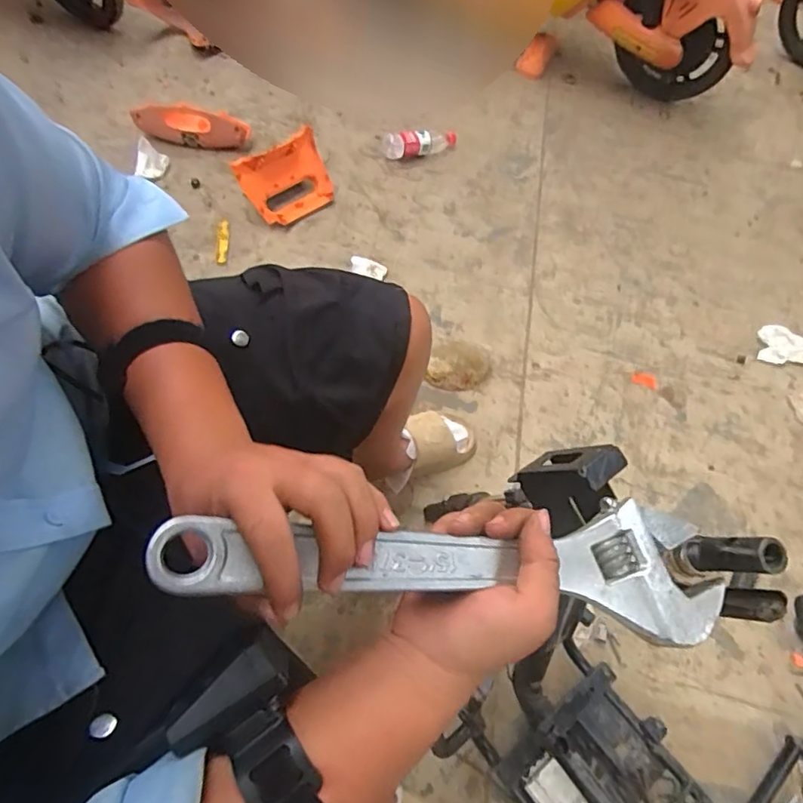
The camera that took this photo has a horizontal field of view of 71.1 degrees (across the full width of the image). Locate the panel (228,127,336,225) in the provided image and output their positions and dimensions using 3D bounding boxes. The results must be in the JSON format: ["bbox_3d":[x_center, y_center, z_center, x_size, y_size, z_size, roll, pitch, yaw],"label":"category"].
[{"bbox_3d":[-0.279,-0.554,1.401,0.237,0.058,0.183,-34,101,-16],"label":"panel"}]

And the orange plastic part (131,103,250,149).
[{"bbox_3d":[-0.553,-0.723,1.494,0.292,0.097,0.065,8,58,-1],"label":"orange plastic part"}]

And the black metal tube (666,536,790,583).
[{"bbox_3d":[0.221,0.109,0.390,0.023,0.078,0.024,36,58,-13],"label":"black metal tube"}]

